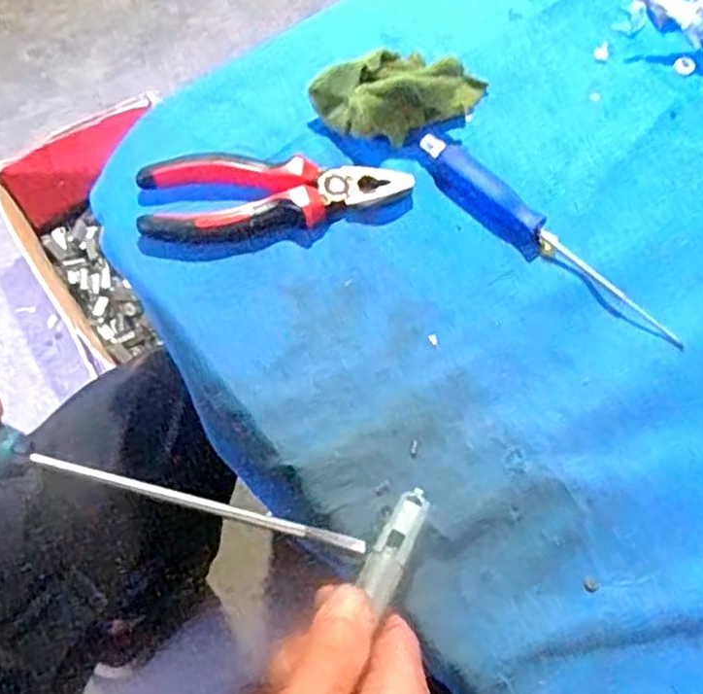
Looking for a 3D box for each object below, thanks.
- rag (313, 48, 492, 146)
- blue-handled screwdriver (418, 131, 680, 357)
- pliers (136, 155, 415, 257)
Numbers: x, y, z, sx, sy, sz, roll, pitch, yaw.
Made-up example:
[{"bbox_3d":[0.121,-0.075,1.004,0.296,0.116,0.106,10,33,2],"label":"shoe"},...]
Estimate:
[{"bbox_3d":[0.035,-0.161,0.451,0.116,0.042,0.049,-14,66,-9],"label":"rag"},{"bbox_3d":[0.113,-0.065,0.426,0.186,0.017,0.024,40,69,15],"label":"blue-handled screwdriver"},{"bbox_3d":[-0.046,-0.090,0.429,0.156,0.020,0.060,-6,65,-5],"label":"pliers"}]

